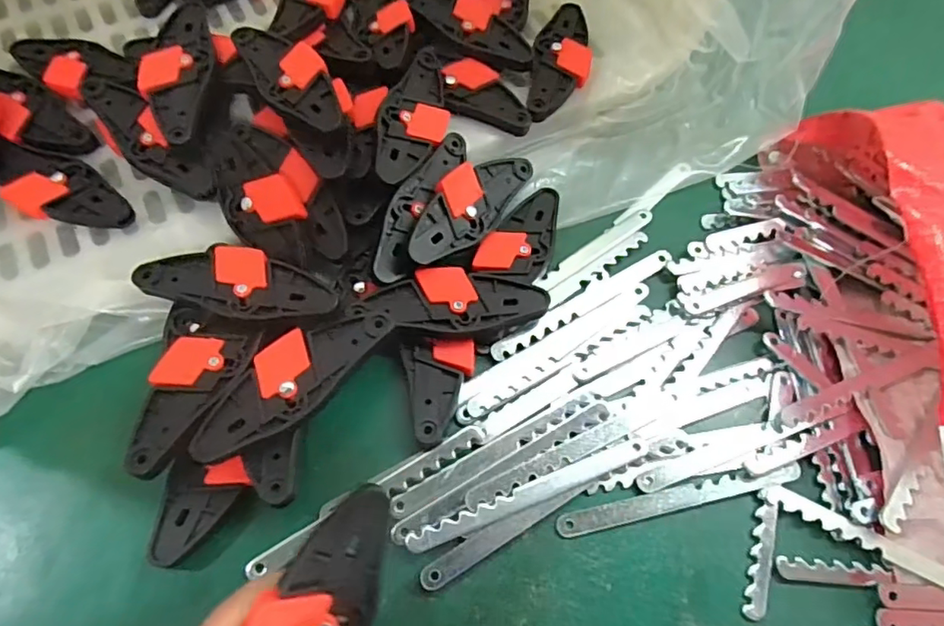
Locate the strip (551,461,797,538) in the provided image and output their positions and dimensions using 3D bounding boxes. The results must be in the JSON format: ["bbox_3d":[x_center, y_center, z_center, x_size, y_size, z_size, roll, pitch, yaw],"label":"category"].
[{"bbox_3d":[0.122,0.108,0.343,0.147,0.004,0.013,-12,67,-5],"label":"strip"}]

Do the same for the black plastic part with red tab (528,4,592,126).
[{"bbox_3d":[0.071,-0.202,0.466,0.046,0.010,0.122,7,63,1],"label":"black plastic part with red tab"}]

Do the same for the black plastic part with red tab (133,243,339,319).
[{"bbox_3d":[-0.142,-0.020,0.354,0.118,0.010,0.041,15,64,5],"label":"black plastic part with red tab"}]

